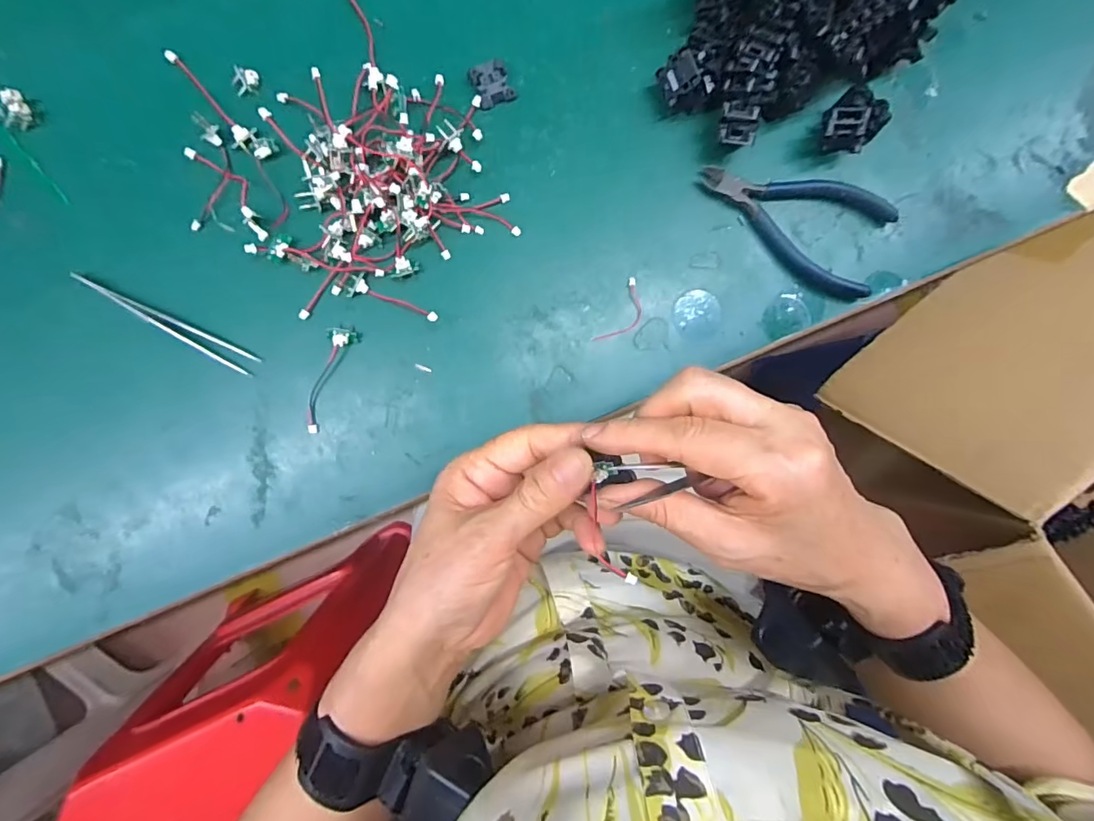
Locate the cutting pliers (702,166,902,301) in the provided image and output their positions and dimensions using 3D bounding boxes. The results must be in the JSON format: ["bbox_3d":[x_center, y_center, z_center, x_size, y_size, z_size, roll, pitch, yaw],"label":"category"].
[{"bbox_3d":[0.148,-0.117,0.301,0.117,0.013,0.058,28,89,-4],"label":"cutting pliers"}]

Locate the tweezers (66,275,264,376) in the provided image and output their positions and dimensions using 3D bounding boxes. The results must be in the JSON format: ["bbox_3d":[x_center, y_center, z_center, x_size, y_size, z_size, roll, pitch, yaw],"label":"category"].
[{"bbox_3d":[-0.211,-0.047,0.277,0.103,0.009,0.011,26,89,-4],"label":"tweezers"}]

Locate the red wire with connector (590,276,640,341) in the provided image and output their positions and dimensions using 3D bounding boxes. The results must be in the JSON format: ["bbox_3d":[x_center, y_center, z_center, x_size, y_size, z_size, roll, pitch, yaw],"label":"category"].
[{"bbox_3d":[0.045,-0.055,0.297,0.018,0.004,0.043,32,89,-4],"label":"red wire with connector"}]

